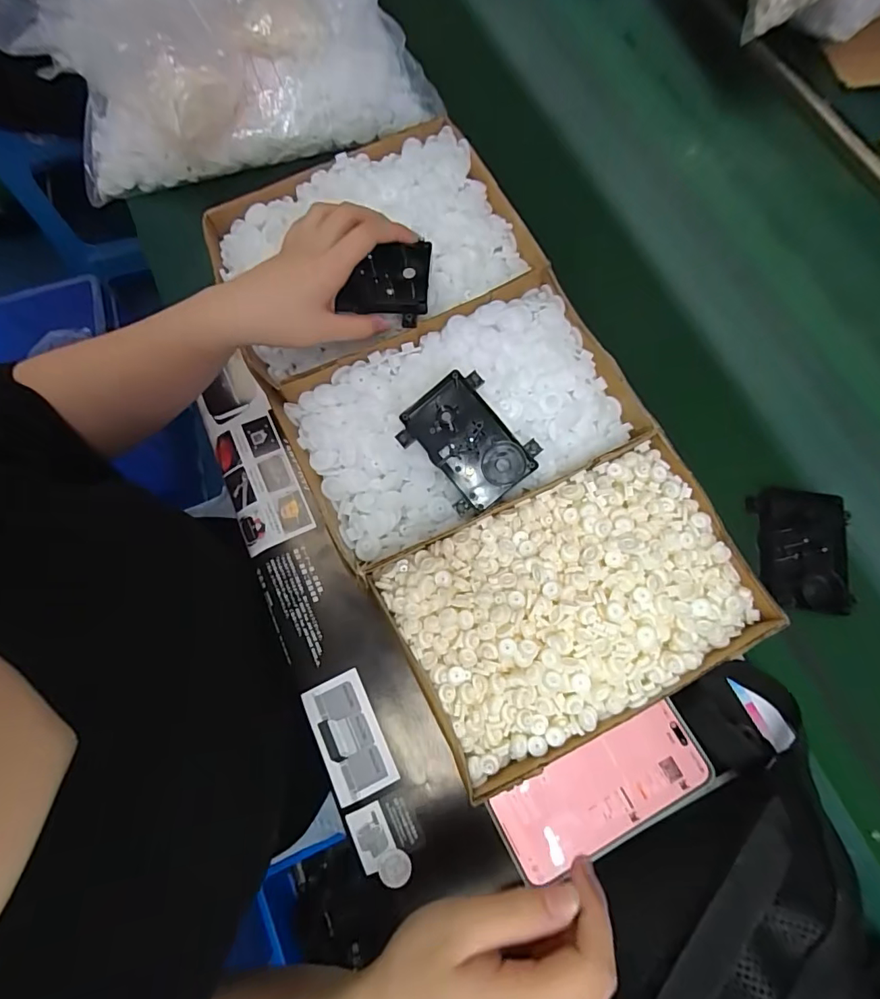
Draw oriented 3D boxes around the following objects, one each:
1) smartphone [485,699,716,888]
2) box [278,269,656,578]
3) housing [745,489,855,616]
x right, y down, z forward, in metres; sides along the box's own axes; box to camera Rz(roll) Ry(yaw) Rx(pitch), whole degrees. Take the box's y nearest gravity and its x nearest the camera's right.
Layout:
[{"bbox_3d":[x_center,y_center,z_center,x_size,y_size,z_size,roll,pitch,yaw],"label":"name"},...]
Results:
[{"bbox_3d":[0.119,0.216,0.349,0.156,0.014,0.065,-27,76,-4],"label":"smartphone"},{"bbox_3d":[0.018,-0.065,0.418,0.264,0.058,0.174,-25,75,-6],"label":"box"},{"bbox_3d":[0.305,0.043,0.405,0.070,0.021,0.100,4,74,2],"label":"housing"}]

